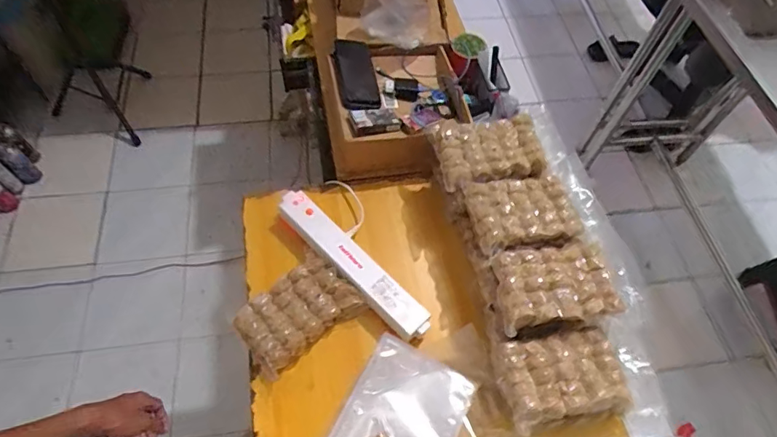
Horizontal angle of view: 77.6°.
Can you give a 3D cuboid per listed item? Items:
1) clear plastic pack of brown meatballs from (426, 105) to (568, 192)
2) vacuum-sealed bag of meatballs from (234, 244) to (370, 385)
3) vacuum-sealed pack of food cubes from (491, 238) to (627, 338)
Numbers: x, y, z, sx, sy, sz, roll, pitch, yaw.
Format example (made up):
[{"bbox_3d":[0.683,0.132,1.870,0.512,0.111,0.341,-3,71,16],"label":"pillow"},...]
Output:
[{"bbox_3d":[0.211,-0.133,0.907,0.252,0.042,0.144,-11,60,-11],"label":"clear plastic pack of brown meatballs"},{"bbox_3d":[-0.158,0.154,0.821,0.194,0.027,0.139,-35,67,-22],"label":"vacuum-sealed bag of meatballs"},{"bbox_3d":[0.262,0.102,0.769,0.188,0.032,0.127,-9,60,-9],"label":"vacuum-sealed pack of food cubes"}]

